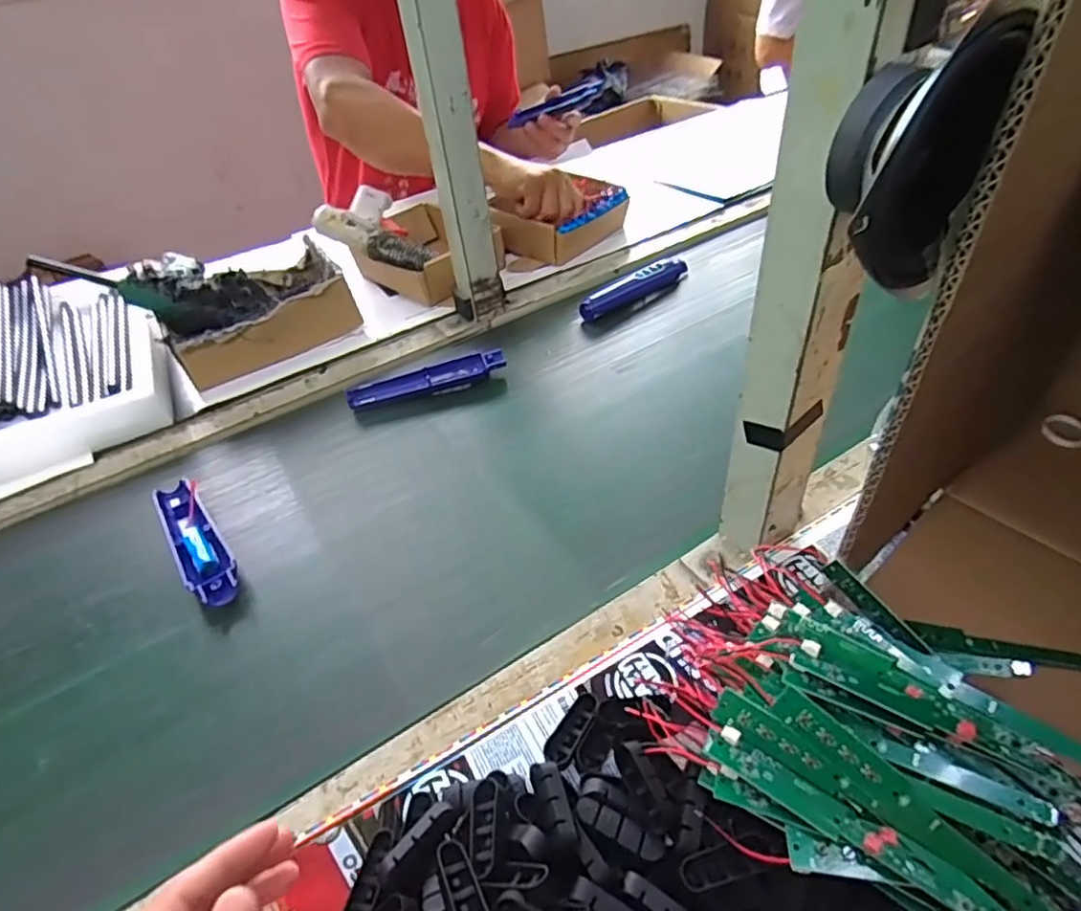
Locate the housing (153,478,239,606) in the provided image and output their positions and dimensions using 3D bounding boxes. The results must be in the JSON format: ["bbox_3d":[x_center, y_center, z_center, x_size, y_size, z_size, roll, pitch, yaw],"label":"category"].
[{"bbox_3d":[-0.299,0.070,0.547,0.038,0.017,0.164,-30,47,-23],"label":"housing"}]

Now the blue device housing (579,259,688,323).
[{"bbox_3d":[0.121,-0.213,0.811,0.177,0.029,0.039,-35,49,-27],"label":"blue device housing"}]

